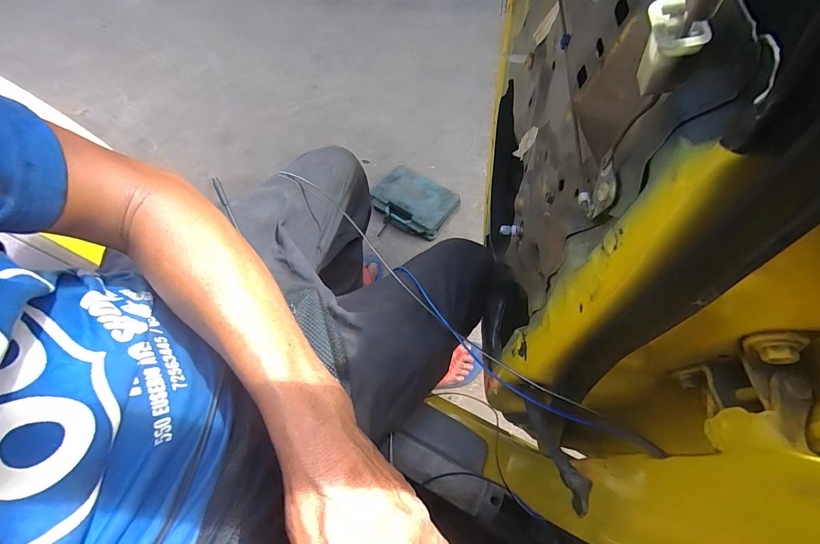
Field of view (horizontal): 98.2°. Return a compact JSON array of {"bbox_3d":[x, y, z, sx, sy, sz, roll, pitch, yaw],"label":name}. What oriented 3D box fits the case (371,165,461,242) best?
[{"bbox_3d":[0.012,-0.223,1.127,0.255,0.065,0.191,30,68,13],"label":"case"}]

